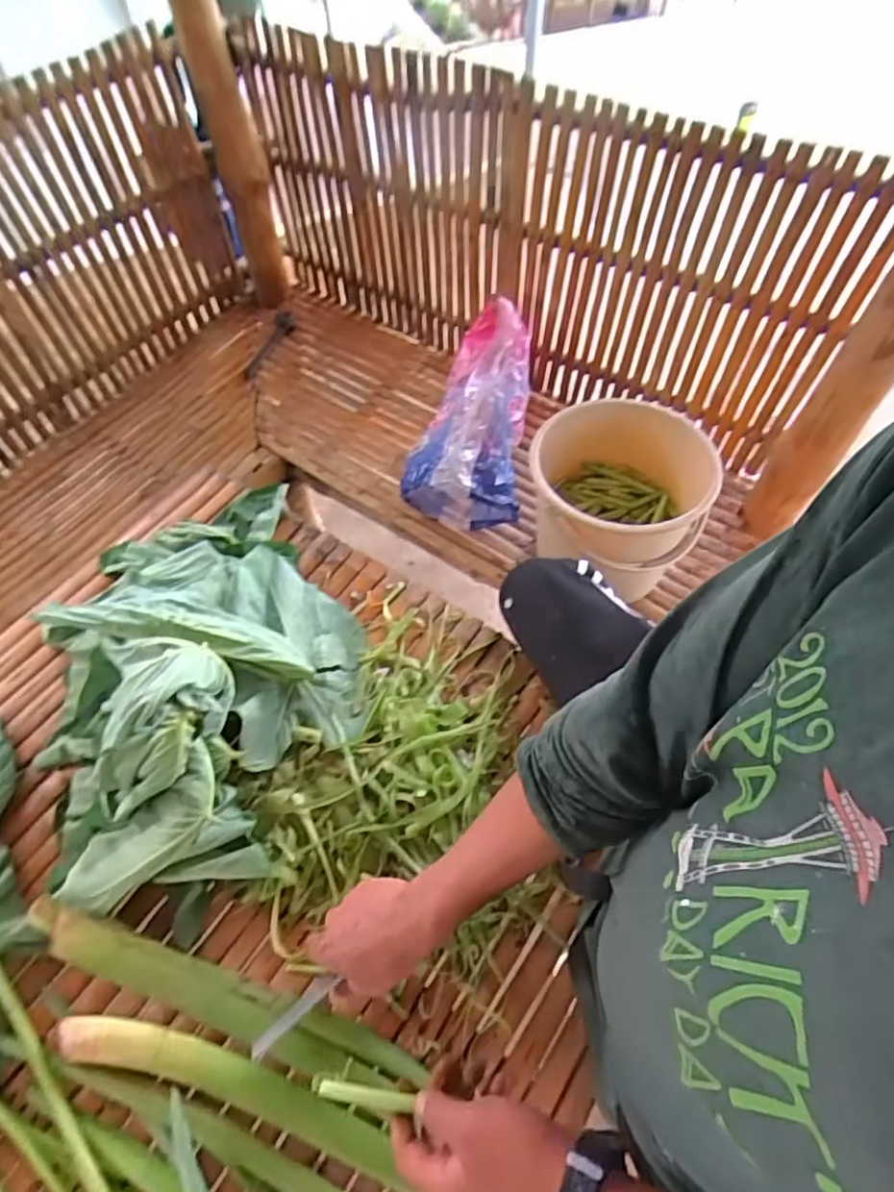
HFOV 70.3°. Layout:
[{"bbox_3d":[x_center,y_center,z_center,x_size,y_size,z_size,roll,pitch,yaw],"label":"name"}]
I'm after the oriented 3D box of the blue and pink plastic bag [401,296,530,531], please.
[{"bbox_3d":[0.051,-0.390,1.413,0.238,0.228,0.483,5,59,5],"label":"blue and pink plastic bag"}]

